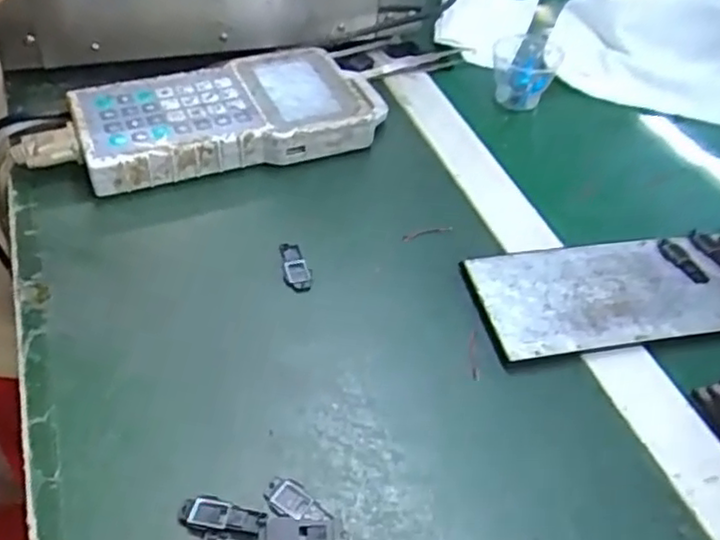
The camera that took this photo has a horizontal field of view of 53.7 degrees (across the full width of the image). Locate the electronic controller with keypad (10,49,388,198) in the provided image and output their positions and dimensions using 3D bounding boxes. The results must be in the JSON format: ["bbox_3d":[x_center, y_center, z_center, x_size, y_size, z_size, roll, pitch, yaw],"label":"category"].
[{"bbox_3d":[-0.110,-0.110,0.523,0.261,0.037,0.108,-16,49,-18],"label":"electronic controller with keypad"}]

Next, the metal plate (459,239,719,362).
[{"bbox_3d":[0.163,0.013,0.445,0.182,0.004,0.080,-6,50,-12],"label":"metal plate"}]

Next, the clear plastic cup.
[{"bbox_3d":[0.139,-0.171,0.601,0.054,0.039,0.058,16,47,11],"label":"clear plastic cup"}]

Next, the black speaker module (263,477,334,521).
[{"bbox_3d":[-0.030,0.111,0.337,0.032,0.004,0.017,27,50,21],"label":"black speaker module"}]

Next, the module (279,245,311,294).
[{"bbox_3d":[-0.040,-0.002,0.448,0.017,0.004,0.039,-5,47,-9],"label":"module"}]

